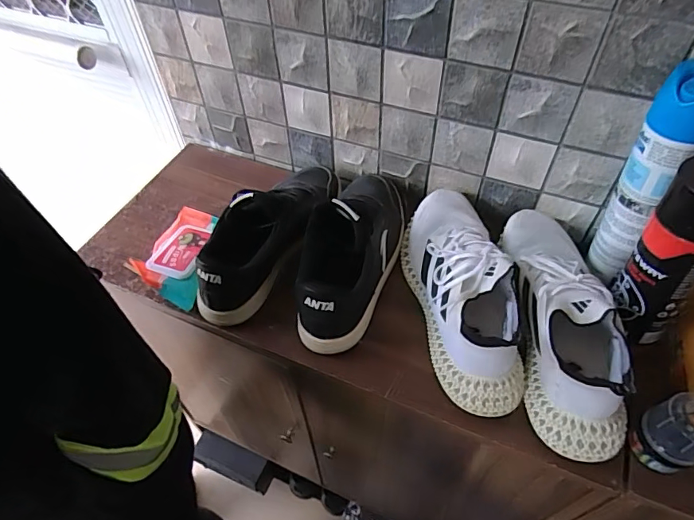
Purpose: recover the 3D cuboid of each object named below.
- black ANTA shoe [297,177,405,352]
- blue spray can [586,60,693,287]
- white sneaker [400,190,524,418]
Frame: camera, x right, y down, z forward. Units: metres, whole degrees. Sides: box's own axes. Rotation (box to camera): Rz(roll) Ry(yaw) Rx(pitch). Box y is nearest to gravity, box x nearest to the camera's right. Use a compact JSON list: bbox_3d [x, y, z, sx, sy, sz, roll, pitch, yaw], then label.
[{"bbox_3d":[0.012,-0.031,0.592,0.100,0.093,0.286,18,55,15],"label":"black ANTA shoe"},{"bbox_3d":[0.318,-0.078,0.498,0.052,0.255,0.060,-32,57,-21],"label":"blue spray can"},{"bbox_3d":[0.131,0.024,0.547,0.093,0.098,0.294,-6,52,-2],"label":"white sneaker"}]

